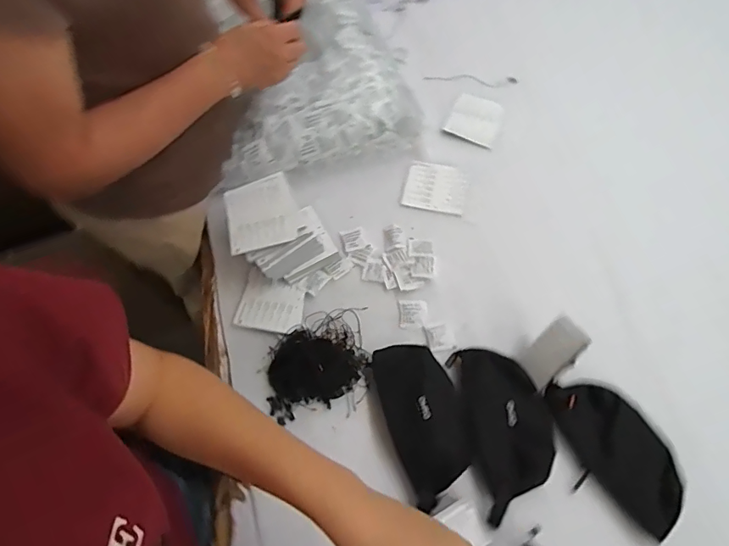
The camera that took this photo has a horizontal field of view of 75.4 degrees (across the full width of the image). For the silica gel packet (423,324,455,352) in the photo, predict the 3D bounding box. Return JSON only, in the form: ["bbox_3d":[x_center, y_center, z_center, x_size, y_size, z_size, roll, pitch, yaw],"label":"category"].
[{"bbox_3d":[0.105,0.091,0.664,0.036,0.012,0.036,-12,65,-2],"label":"silica gel packet"}]

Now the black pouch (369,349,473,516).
[{"bbox_3d":[0.077,0.182,0.611,0.091,0.044,0.198,-19,65,-5],"label":"black pouch"}]

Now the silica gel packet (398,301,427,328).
[{"bbox_3d":[0.070,0.059,0.682,0.040,0.004,0.039,0,65,4],"label":"silica gel packet"}]

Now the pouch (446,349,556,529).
[{"bbox_3d":[0.178,0.192,0.596,0.103,0.055,0.207,-11,65,-1],"label":"pouch"}]

